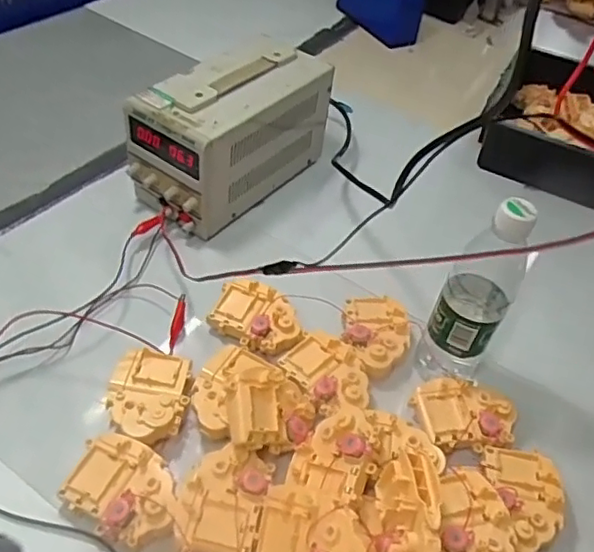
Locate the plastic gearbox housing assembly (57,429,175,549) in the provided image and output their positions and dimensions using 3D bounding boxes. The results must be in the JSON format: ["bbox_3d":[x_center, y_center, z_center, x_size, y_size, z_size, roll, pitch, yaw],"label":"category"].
[{"bbox_3d":[-0.141,0.179,0.504,0.096,0.031,0.072,21,46,11],"label":"plastic gearbox housing assembly"}]

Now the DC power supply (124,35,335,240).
[{"bbox_3d":[-0.082,-0.188,0.792,0.128,0.163,0.259,31,49,20],"label":"DC power supply"}]

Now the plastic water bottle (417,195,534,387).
[{"bbox_3d":[0.172,0.013,0.574,0.067,0.203,0.068,23,46,14],"label":"plastic water bottle"}]

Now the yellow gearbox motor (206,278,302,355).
[{"bbox_3d":[-0.041,0.044,0.651,0.093,0.029,0.067,25,47,19],"label":"yellow gearbox motor"}]

